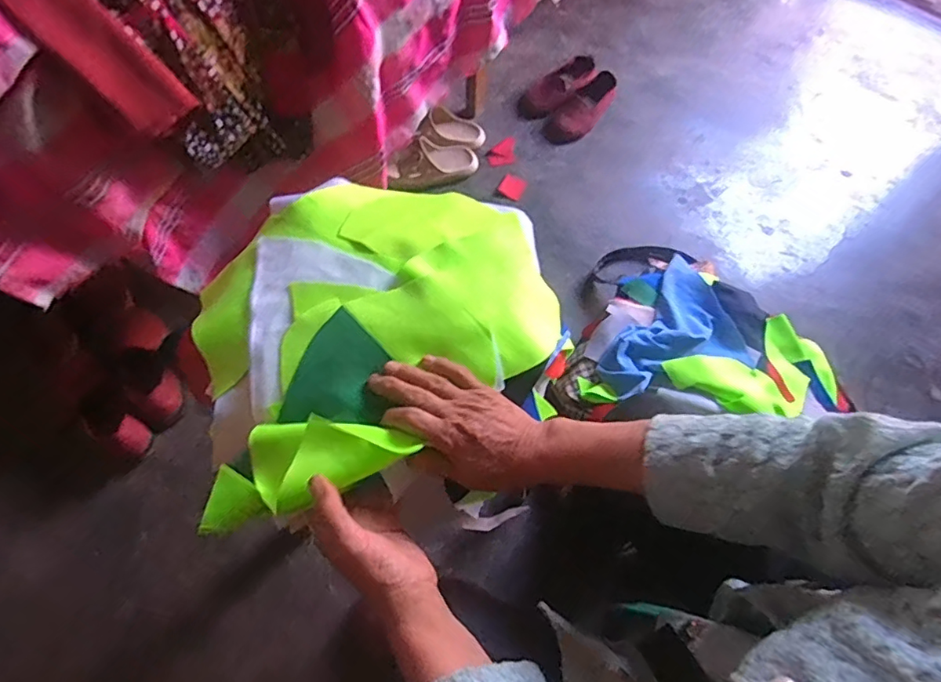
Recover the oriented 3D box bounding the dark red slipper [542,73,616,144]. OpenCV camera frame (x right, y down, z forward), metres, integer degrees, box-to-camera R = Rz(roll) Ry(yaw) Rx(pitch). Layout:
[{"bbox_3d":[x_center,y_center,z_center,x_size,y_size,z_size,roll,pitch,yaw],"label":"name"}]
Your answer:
[{"bbox_3d":[0.263,-0.540,1.270,0.084,0.058,0.219,41,67,17],"label":"dark red slipper"}]

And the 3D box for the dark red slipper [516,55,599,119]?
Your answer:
[{"bbox_3d":[0.205,-0.597,1.289,0.085,0.069,0.204,38,66,15],"label":"dark red slipper"}]

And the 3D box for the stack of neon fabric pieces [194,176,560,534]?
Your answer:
[{"bbox_3d":[-0.080,-0.034,0.510,0.334,0.063,0.310,-16,64,-12],"label":"stack of neon fabric pieces"}]

